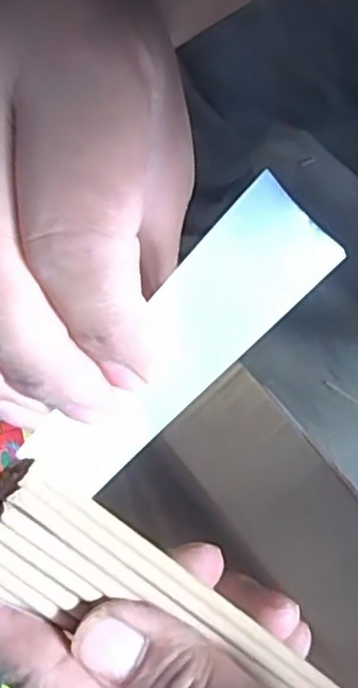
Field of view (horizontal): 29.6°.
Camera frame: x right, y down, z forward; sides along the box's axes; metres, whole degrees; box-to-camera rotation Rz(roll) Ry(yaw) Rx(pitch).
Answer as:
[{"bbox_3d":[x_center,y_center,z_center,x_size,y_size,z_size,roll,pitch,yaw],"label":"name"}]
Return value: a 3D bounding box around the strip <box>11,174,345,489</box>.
[{"bbox_3d":[-0.005,0.005,0.168,0.025,0.007,0.103,45,123,1],"label":"strip"}]

